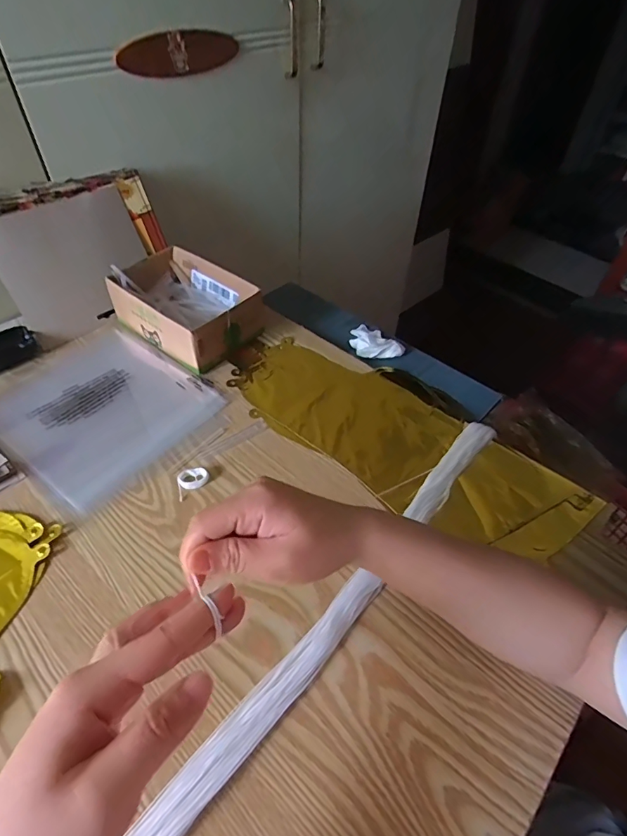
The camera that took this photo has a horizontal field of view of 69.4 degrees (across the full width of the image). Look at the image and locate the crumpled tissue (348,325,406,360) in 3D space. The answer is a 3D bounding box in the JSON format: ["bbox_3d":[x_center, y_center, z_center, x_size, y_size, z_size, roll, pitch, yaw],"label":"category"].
[{"bbox_3d":[0.085,-0.111,0.650,0.059,0.021,0.086,-34,57,-29],"label":"crumpled tissue"}]

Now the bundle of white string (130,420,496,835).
[{"bbox_3d":[-0.066,0.231,0.315,0.036,0.022,0.800,34,55,26],"label":"bundle of white string"}]

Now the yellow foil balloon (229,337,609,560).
[{"bbox_3d":[0.102,0.005,0.530,0.413,0.013,0.189,32,54,24],"label":"yellow foil balloon"}]

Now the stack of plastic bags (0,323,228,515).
[{"bbox_3d":[-0.262,-0.021,0.555,0.247,0.009,0.213,30,53,23],"label":"stack of plastic bags"}]

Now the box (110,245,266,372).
[{"bbox_3d":[-0.184,-0.160,0.642,0.212,0.069,0.135,31,54,23],"label":"box"}]

